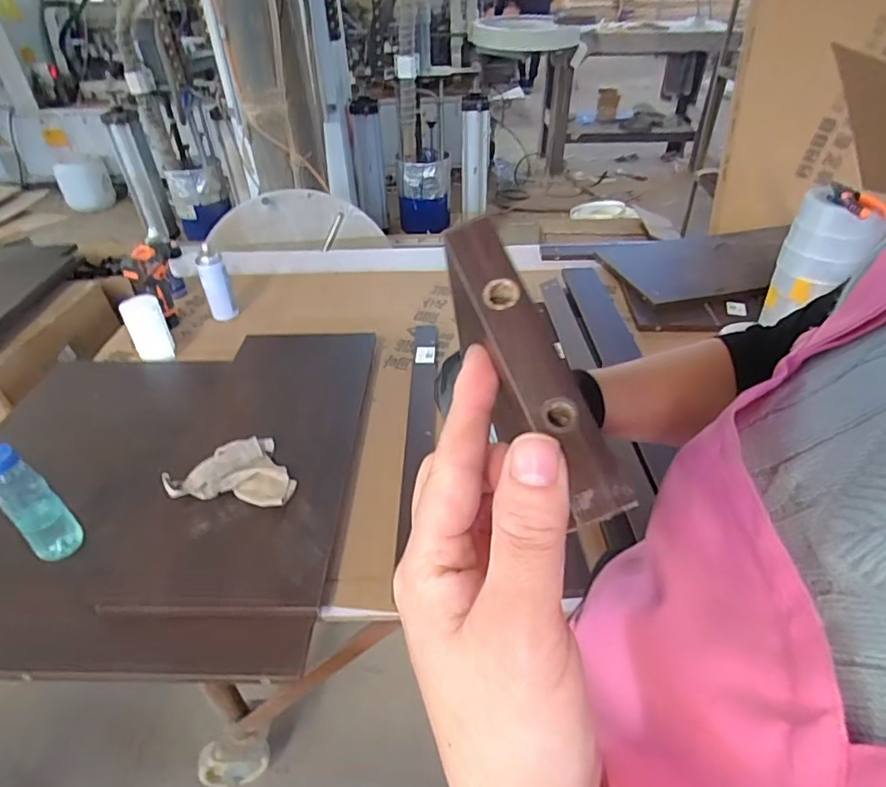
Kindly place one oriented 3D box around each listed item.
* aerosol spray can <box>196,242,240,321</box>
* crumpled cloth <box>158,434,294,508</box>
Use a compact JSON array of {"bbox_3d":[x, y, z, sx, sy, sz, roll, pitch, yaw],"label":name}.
[{"bbox_3d":[-0.567,-0.272,1.371,0.066,0.179,0.064,-16,41,-16],"label":"aerosol spray can"},{"bbox_3d":[-0.336,0.121,0.891,0.190,0.036,0.126,-1,39,1],"label":"crumpled cloth"}]

